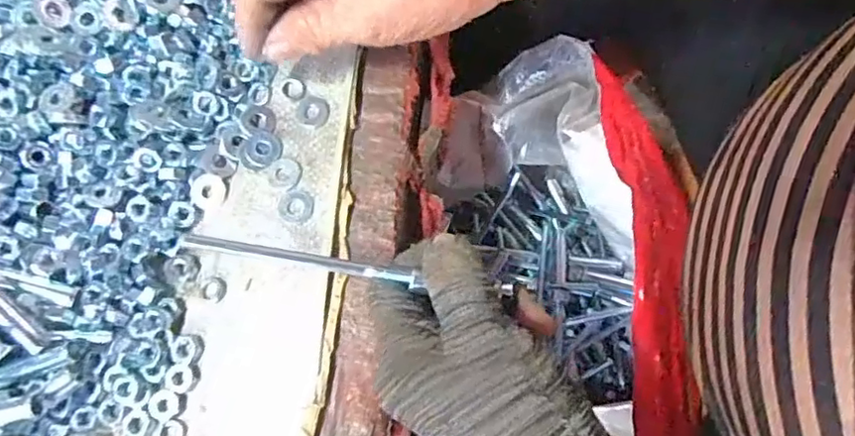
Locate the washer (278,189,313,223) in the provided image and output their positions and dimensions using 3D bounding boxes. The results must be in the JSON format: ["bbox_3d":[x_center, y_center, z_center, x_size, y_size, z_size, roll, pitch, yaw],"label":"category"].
[{"bbox_3d":[-0.070,-0.007,0.322,0.019,0.004,0.018,-2,73,6],"label":"washer"}]

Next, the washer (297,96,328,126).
[{"bbox_3d":[-0.064,-0.060,0.337,0.017,0.004,0.018,-2,73,6],"label":"washer"}]

